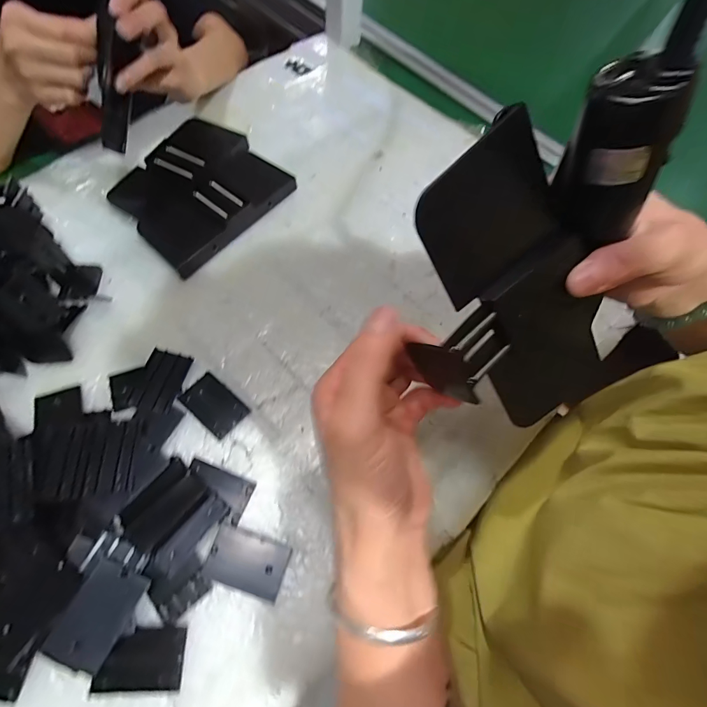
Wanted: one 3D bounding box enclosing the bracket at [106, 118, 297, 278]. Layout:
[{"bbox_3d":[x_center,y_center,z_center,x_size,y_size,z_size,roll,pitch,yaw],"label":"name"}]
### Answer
[{"bbox_3d":[-0.164,-0.178,0.414,0.142,0.029,0.161,39,68,14],"label":"bracket"}]

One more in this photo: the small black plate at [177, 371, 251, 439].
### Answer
[{"bbox_3d":[-0.118,0.042,0.327,0.053,0.004,0.034,39,68,14],"label":"small black plate"}]

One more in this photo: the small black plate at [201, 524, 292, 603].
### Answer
[{"bbox_3d":[-0.076,0.148,0.276,0.055,0.004,0.036,18,65,5],"label":"small black plate"}]

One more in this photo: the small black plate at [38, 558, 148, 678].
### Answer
[{"bbox_3d":[-0.162,0.166,0.245,0.036,0.010,0.056,31,64,-8],"label":"small black plate"}]

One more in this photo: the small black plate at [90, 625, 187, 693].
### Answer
[{"bbox_3d":[-0.137,0.197,0.250,0.051,0.004,0.035,3,64,-2],"label":"small black plate"}]

